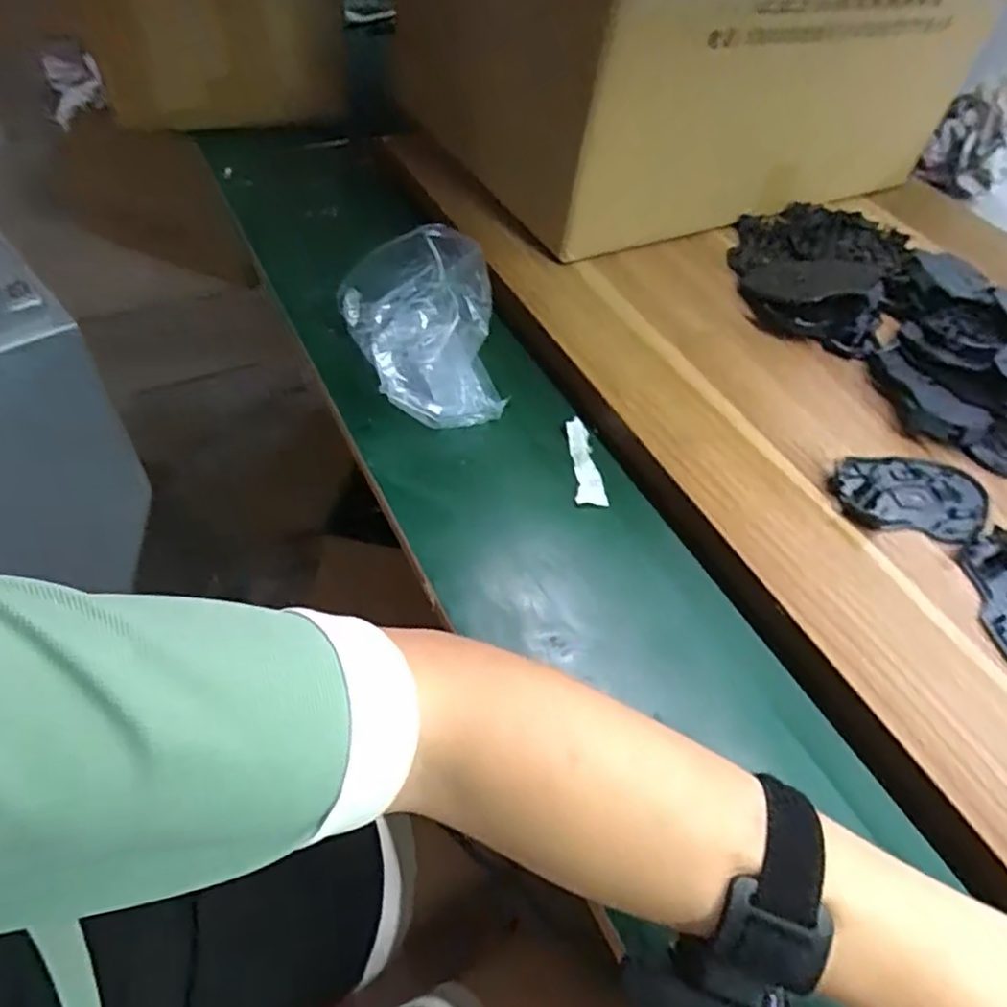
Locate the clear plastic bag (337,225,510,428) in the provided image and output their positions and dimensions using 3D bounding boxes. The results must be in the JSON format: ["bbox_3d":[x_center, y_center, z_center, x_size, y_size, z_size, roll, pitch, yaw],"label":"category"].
[{"bbox_3d":[-0.059,-0.135,0.544,0.116,0.075,0.158,-12,55,-15],"label":"clear plastic bag"}]

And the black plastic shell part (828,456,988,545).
[{"bbox_3d":[0.288,-0.006,0.492,0.109,0.014,0.072,8,55,6],"label":"black plastic shell part"}]

